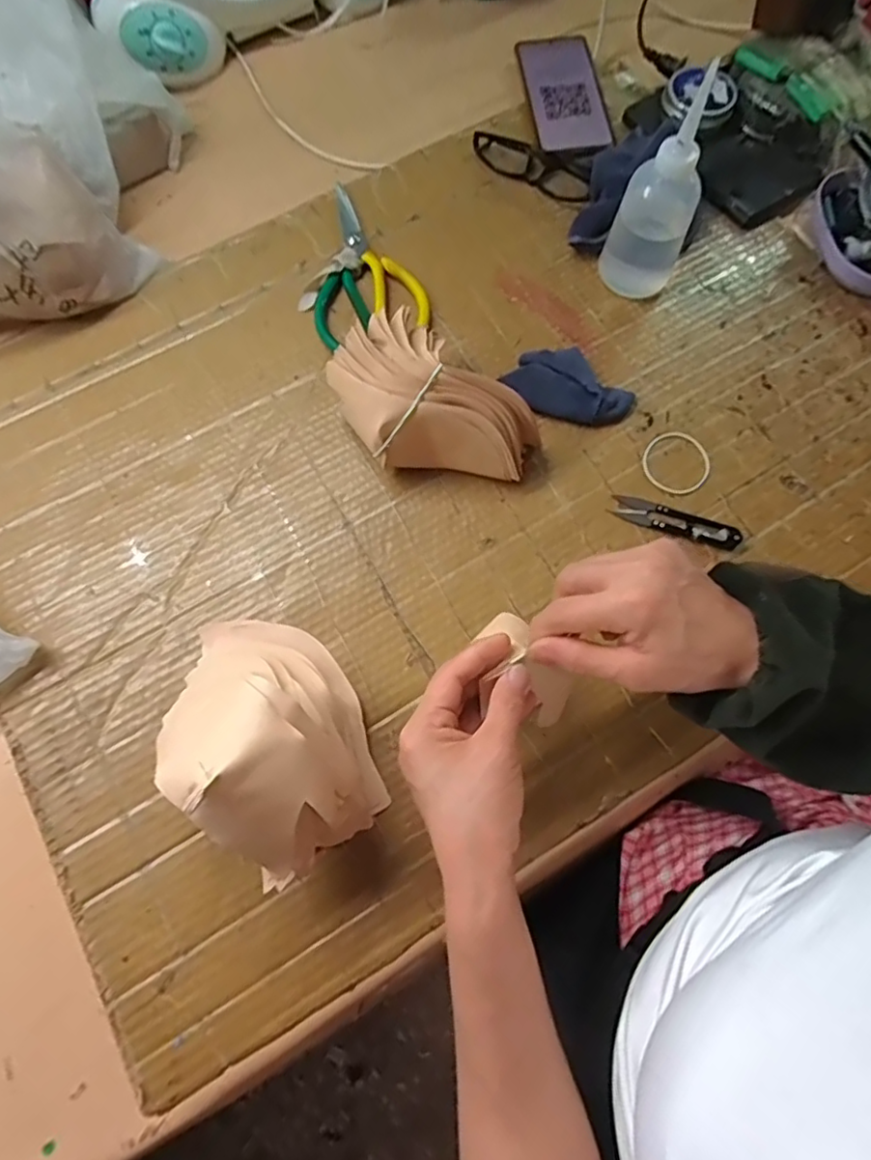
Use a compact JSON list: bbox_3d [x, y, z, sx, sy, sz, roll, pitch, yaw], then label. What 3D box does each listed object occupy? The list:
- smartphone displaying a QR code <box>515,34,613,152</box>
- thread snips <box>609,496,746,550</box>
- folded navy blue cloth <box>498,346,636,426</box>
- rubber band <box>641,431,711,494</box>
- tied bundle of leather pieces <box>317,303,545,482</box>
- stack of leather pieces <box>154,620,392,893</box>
[{"bbox_3d":[0.133,-0.501,0.611,0.075,0.008,0.161,-6,75,-2],"label":"smartphone displaying a QR code"},{"bbox_3d":[0.194,-0.048,0.479,0.100,0.009,0.022,18,73,6],"label":"thread snips"},{"bbox_3d":[0.114,-0.164,0.511,0.103,0.019,0.063,35,76,11],"label":"folded navy blue cloth"},{"bbox_3d":[0.201,-0.098,0.493,0.054,0.004,0.057,0,72,0],"label":"rubber band"},{"bbox_3d":[-0.005,-0.131,0.465,0.162,0.083,0.102,38,76,11],"label":"tied bundle of leather pieces"},{"bbox_3d":[-0.111,0.087,0.371,0.111,0.130,0.181,-30,75,-9],"label":"stack of leather pieces"}]

